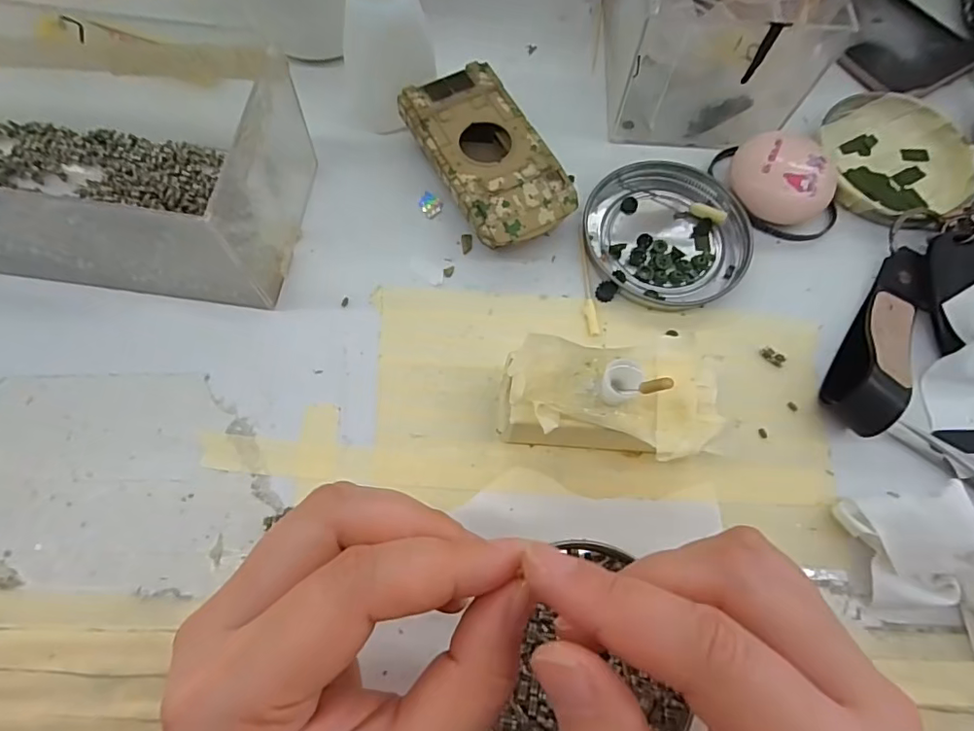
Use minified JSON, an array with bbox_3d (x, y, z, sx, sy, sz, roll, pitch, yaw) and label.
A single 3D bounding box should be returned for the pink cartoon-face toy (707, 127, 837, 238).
[{"bbox_3d":[0.145,-0.092,0.266,0.044,0.025,0.056,-20,71,-8],"label":"pink cartoon-face toy"}]

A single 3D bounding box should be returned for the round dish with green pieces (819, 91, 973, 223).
[{"bbox_3d":[0.212,-0.110,0.285,0.078,0.012,0.076,0,70,-1],"label":"round dish with green pieces"}]

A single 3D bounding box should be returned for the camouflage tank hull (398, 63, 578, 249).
[{"bbox_3d":[0.000,-0.097,0.265,0.052,0.026,0.095,-29,73,-11],"label":"camouflage tank hull"}]

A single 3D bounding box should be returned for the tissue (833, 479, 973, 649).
[{"bbox_3d":[0.173,0.077,0.202,0.049,0.026,0.077,-40,75,-14],"label":"tissue"}]

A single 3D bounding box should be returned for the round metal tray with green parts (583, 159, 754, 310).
[{"bbox_3d":[0.088,-0.065,0.265,0.079,0.008,0.076,0,70,-1],"label":"round metal tray with green parts"}]

